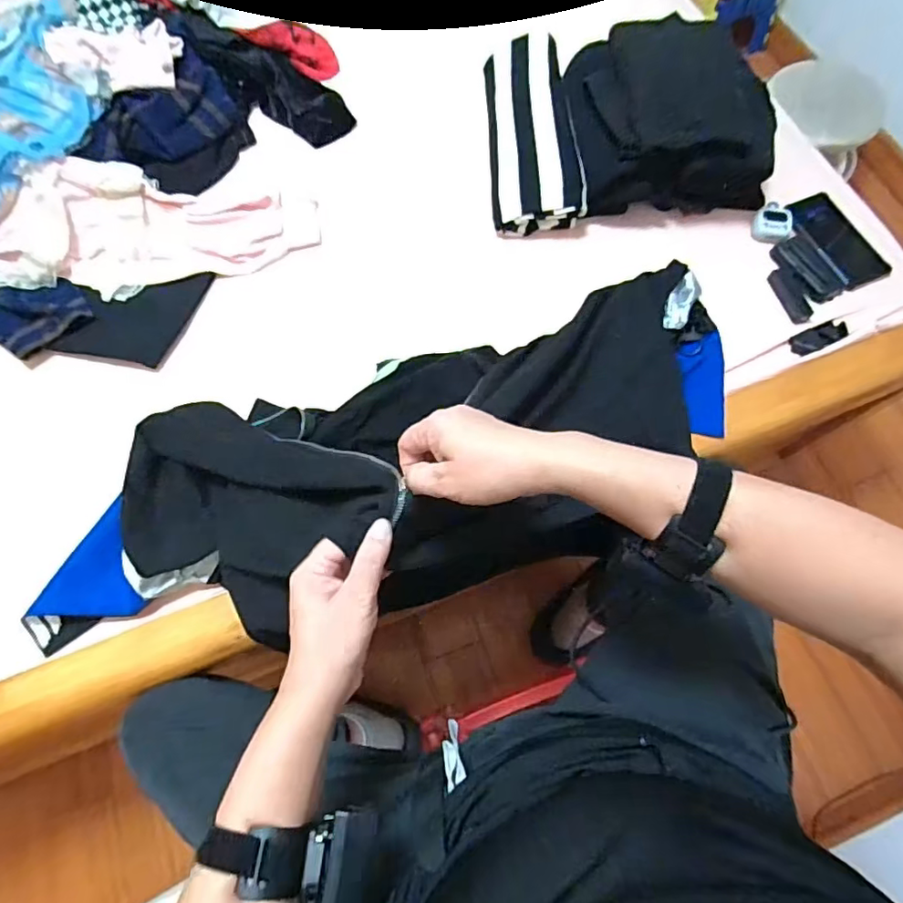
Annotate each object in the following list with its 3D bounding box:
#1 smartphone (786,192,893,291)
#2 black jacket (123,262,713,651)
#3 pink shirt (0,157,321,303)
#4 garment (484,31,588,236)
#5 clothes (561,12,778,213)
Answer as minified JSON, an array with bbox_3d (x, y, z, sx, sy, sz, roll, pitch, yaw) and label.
[{"bbox_3d":[0.574,-0.315,0.810,0.092,0.012,0.161,-24,72,-9],"label":"smartphone"},{"bbox_3d":[-0.002,-0.001,0.646,0.745,0.098,0.315,-18,71,-4],"label":"black jacket"},{"bbox_3d":[-0.493,-0.318,0.781,0.573,0.098,0.164,-9,71,-3],"label":"pink shirt"},{"bbox_3d":[0.121,-0.497,0.846,0.132,0.039,0.333,-9,73,15],"label":"garment"},{"bbox_3d":[0.319,-0.490,0.807,0.273,0.152,0.234,1,70,0],"label":"clothes"}]

